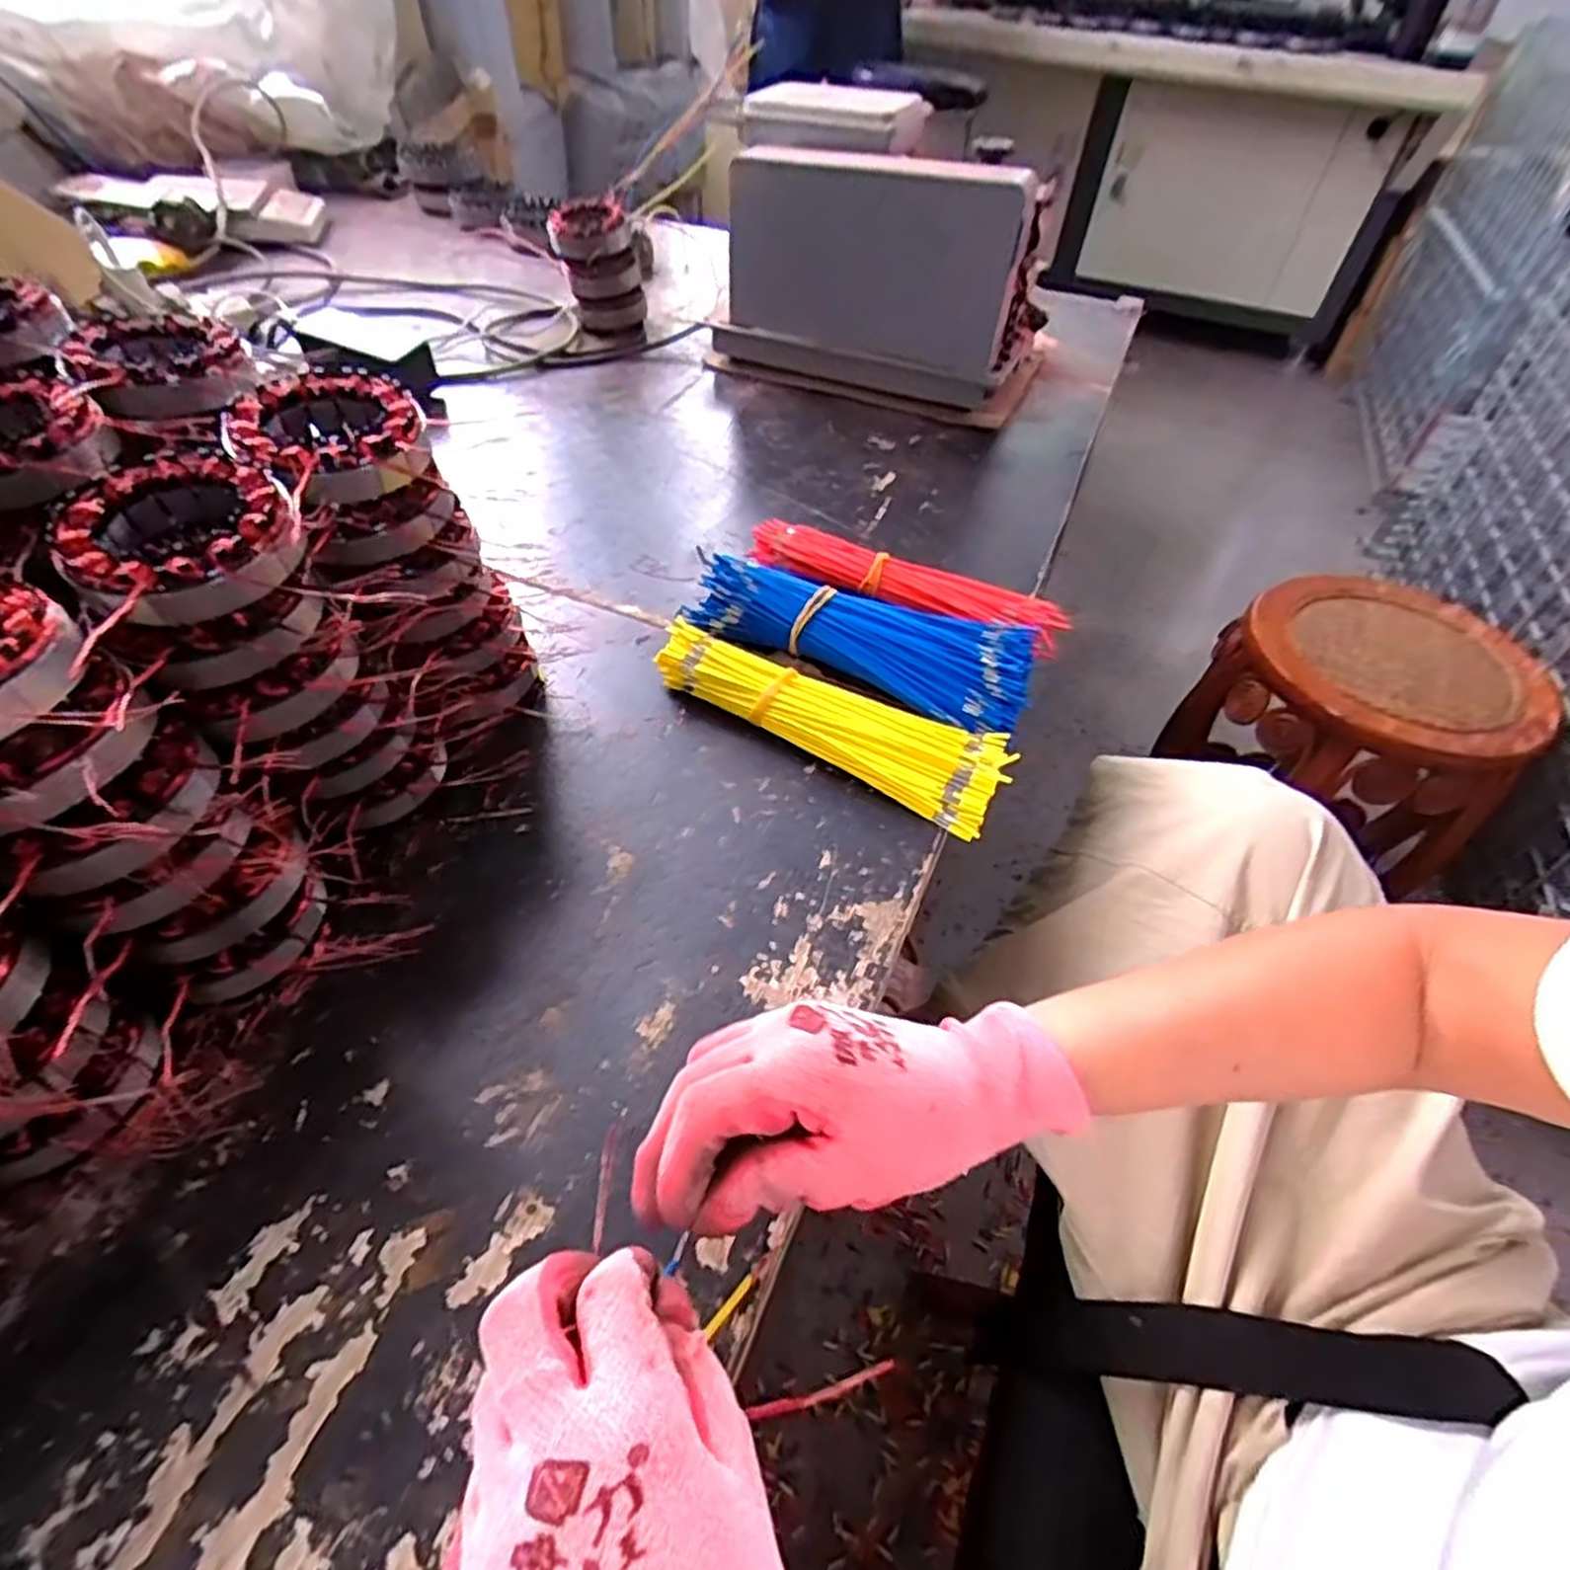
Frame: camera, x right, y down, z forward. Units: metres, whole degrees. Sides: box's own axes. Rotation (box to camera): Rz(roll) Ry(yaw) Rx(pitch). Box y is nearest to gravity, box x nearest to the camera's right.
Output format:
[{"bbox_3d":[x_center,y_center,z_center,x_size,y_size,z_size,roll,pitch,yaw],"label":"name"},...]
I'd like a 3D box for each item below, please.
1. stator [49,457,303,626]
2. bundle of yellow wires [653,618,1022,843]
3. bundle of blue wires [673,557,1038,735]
[{"bbox_3d":[-0.259,-0.107,0.337,0.085,0.031,0.084,2,49,-2],"label":"stator"},{"bbox_3d":[0.029,-0.047,0.510,0.237,0.031,0.067,28,52,18],"label":"bundle of yellow wires"},{"bbox_3d":[0.056,-0.106,0.555,0.237,0.047,0.090,22,51,13],"label":"bundle of blue wires"}]

